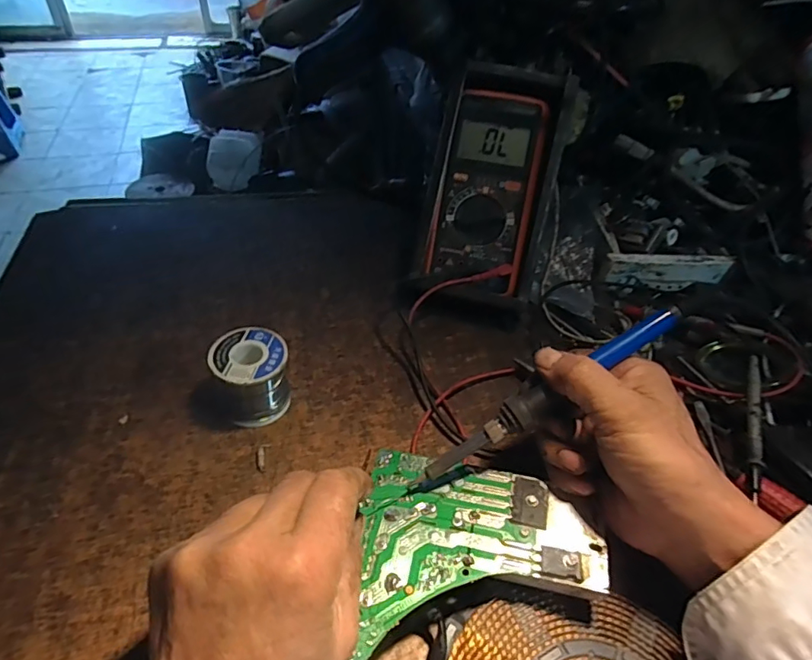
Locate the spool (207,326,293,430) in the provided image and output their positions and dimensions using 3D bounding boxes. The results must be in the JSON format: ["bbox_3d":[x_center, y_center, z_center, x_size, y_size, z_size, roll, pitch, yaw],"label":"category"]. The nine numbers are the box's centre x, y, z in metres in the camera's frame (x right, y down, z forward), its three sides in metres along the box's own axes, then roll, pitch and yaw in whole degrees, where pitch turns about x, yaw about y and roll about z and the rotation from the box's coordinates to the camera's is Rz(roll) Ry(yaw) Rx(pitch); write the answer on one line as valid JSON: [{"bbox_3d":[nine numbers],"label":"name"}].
[{"bbox_3d":[-0.110,0.033,0.366,0.049,0.050,0.051,-11,47,-15],"label":"spool"}]

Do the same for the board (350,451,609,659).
[{"bbox_3d":[0.038,0.135,0.269,0.134,0.013,0.146,7,45,2],"label":"board"}]

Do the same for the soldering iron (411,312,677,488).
[{"bbox_3d":[0.082,0.041,0.305,0.184,0.021,0.024,-33,52,0],"label":"soldering iron"}]

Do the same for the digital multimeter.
[{"bbox_3d":[0.075,-0.120,0.450,0.100,0.209,0.041,12,3,7],"label":"digital multimeter"}]

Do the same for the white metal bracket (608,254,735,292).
[{"bbox_3d":[0.255,-0.056,0.495,0.116,0.031,0.019,3,45,-2],"label":"white metal bracket"}]

